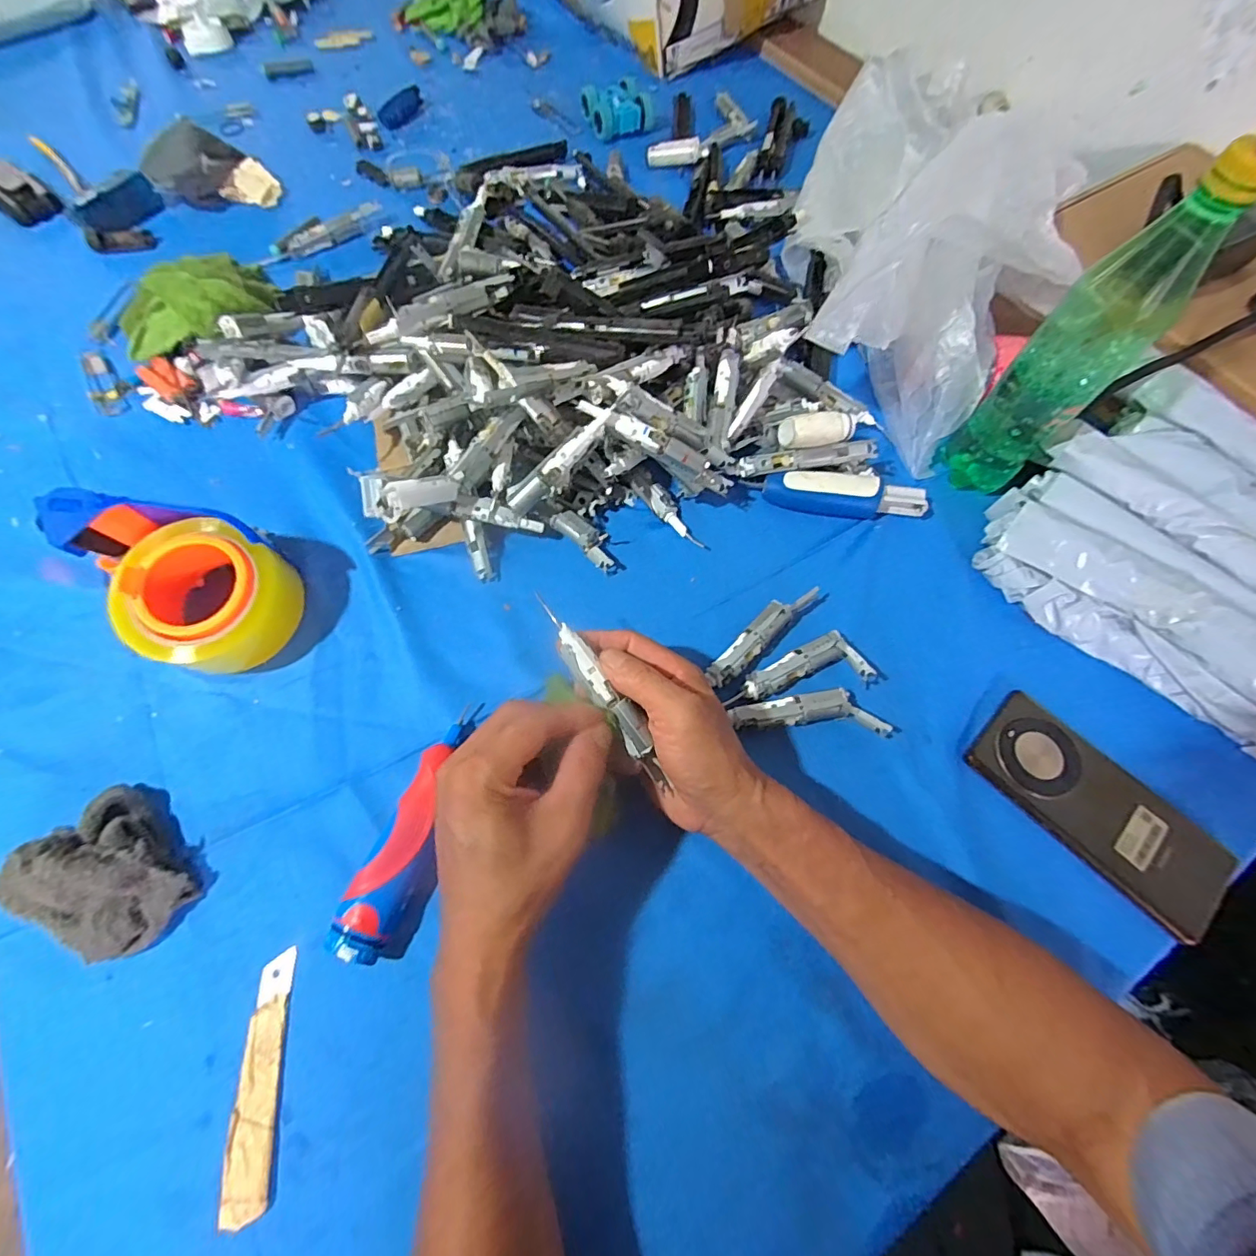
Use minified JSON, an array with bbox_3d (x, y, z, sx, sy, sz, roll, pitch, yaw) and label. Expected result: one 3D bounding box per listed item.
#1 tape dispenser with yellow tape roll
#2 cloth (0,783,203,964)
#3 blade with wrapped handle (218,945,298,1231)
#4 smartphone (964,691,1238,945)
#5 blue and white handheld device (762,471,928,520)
[{"bbox_3d":[-0.325,-0.039,0.382,0.151,0.071,0.100,29,68,11],"label":"tape dispenser with yellow tape roll"},{"bbox_3d":[-0.316,0.150,0.320,0.090,0.042,0.080,34,69,12],"label":"cloth"},{"bbox_3d":[-0.209,0.255,0.299,0.023,0.005,0.120,-6,67,-5],"label":"blade with wrapped handle"},{"bbox_3d":[0.323,0.122,0.366,0.074,0.013,0.160,-41,73,-17],"label":"smartphone"},{"bbox_3d":[0.184,-0.112,0.449,0.131,0.030,0.032,6,66,1],"label":"blue and white handheld device"}]

